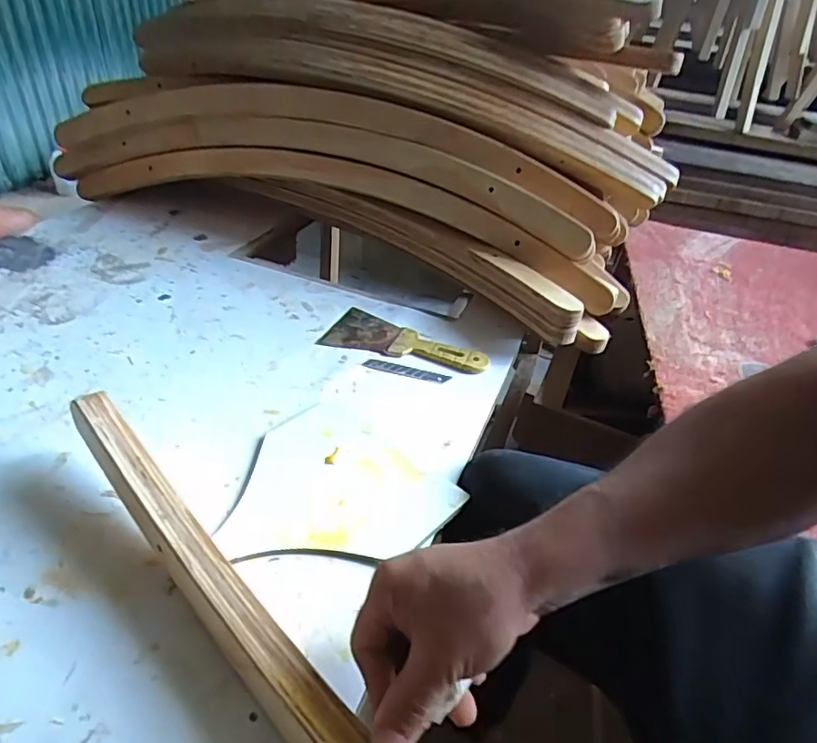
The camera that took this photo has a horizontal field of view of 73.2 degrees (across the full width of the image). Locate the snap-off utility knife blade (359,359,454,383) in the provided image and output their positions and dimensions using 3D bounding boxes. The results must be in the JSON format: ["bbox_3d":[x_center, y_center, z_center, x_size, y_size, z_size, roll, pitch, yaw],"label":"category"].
[{"bbox_3d":[-0.002,0.000,0.636,0.099,0.005,0.018,13,36,9],"label":"snap-off utility knife blade"}]

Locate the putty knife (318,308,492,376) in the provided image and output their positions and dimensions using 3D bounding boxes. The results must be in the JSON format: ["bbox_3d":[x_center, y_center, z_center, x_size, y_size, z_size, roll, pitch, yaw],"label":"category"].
[{"bbox_3d":[0.001,-0.040,0.680,0.199,0.013,0.089,15,36,11],"label":"putty knife"}]

